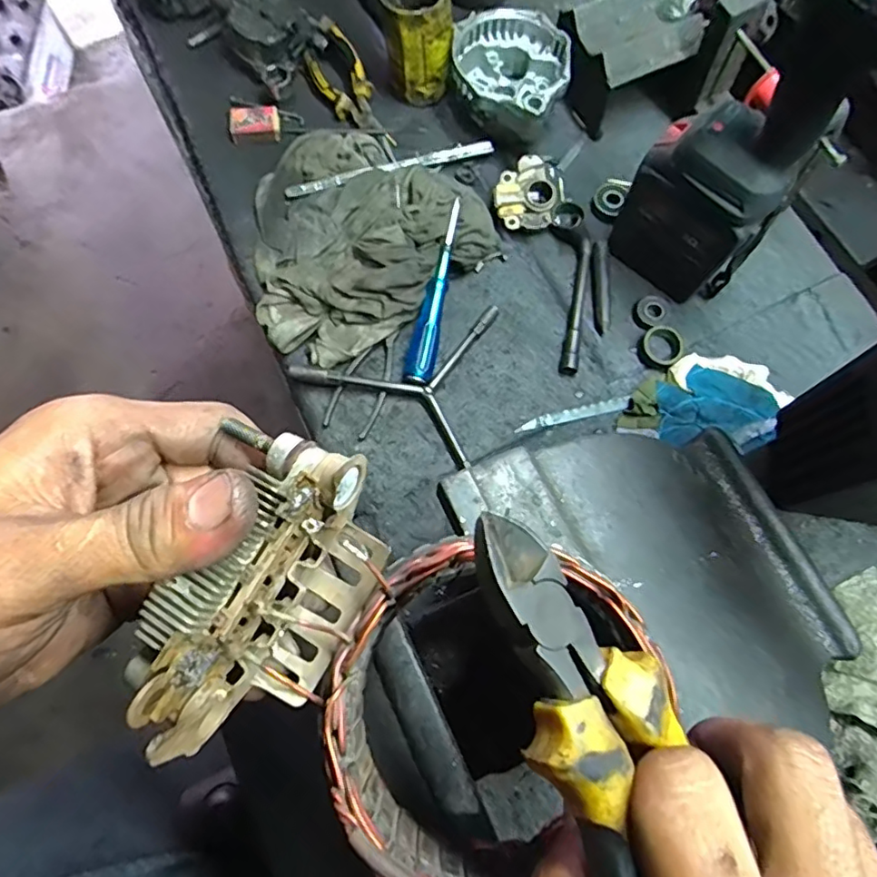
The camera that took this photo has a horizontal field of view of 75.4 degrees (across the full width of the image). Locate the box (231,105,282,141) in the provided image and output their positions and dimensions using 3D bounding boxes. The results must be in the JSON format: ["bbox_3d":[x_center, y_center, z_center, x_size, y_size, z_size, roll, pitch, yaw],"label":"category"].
[{"bbox_3d":[-0.212,-0.366,0.659,0.053,0.018,0.037,-6,73,-3],"label":"box"}]

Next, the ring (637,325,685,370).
[{"bbox_3d":[0.221,-0.090,0.564,0.040,0.020,0.041,0,73,-1],"label":"ring"}]

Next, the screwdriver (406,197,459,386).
[{"bbox_3d":[-0.006,-0.146,0.567,0.026,0.028,0.190,9,73,2],"label":"screwdriver"}]

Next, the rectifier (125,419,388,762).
[{"bbox_3d":[-0.053,0.048,0.176,0.040,0.056,0.088,24,59,24],"label":"rectifier"}]

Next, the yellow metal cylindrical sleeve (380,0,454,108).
[{"bbox_3d":[-0.024,-0.442,0.624,0.070,0.114,0.079,-7,73,-3],"label":"yellow metal cylindrical sleeve"}]

